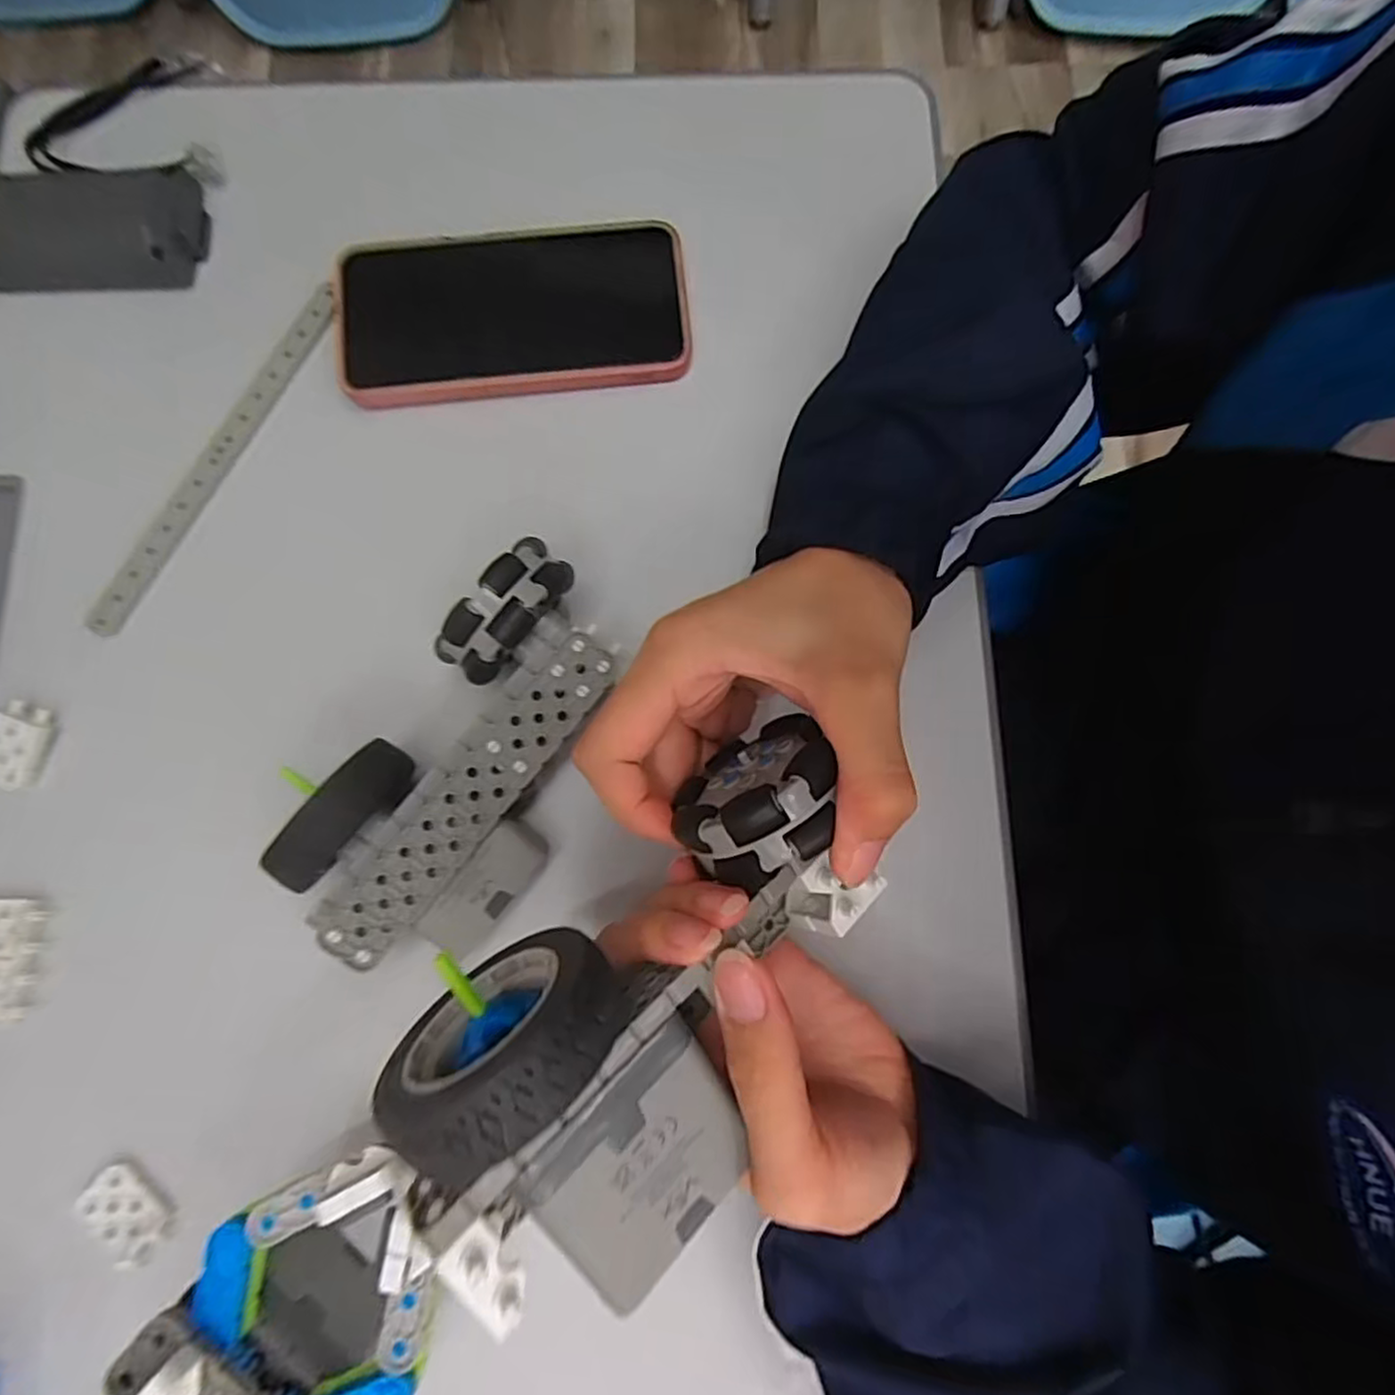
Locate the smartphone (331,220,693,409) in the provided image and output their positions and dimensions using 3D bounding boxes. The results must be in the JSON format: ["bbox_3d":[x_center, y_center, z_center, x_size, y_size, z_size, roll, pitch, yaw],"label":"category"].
[{"bbox_3d":[-0.089,-0.185,0.341,0.165,0.012,0.082,-6,79,-1],"label":"smartphone"}]

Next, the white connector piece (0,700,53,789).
[{"bbox_3d":[-0.298,0.020,0.307,0.027,0.007,0.035,12,79,2],"label":"white connector piece"}]

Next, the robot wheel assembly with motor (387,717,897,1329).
[{"bbox_3d":[-0.004,0.078,0.181,0.147,0.069,0.090,-38,82,-7],"label":"robot wheel assembly with motor"}]

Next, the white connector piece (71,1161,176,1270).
[{"bbox_3d":[-0.222,0.200,0.275,0.036,0.008,0.020,36,81,6],"label":"white connector piece"}]

